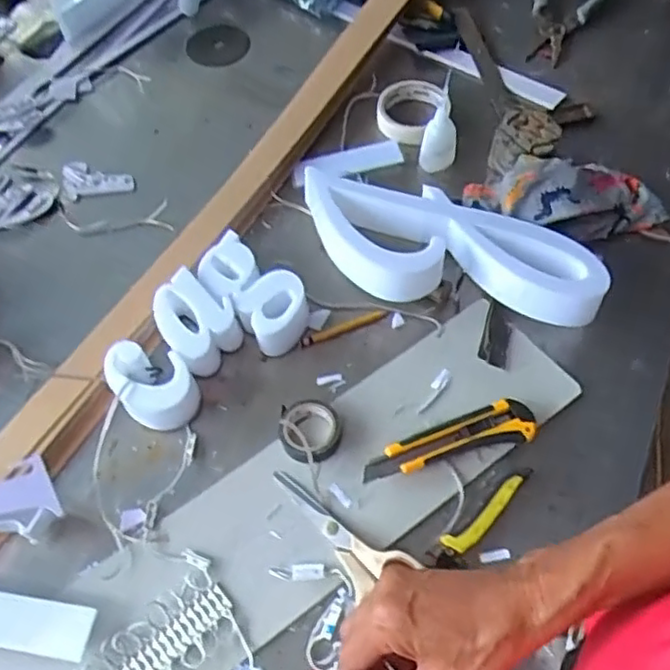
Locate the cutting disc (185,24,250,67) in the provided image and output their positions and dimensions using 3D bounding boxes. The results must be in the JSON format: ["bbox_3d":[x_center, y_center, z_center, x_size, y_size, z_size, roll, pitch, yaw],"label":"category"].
[{"bbox_3d":[-0.165,-0.407,0.927,0.084,0.006,0.079,-2,65,5],"label":"cutting disc"}]

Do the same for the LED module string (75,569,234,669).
[{"bbox_3d":[-0.145,0.252,0.522,0.136,0.008,0.058,-40,65,-19],"label":"LED module string"}]

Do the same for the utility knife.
[{"bbox_3d":[0.102,0.097,0.598,0.158,0.021,0.039,-14,59,-6],"label":"utility knife"}]

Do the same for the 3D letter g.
[{"bbox_3d":[-0.083,-0.042,0.678,0.127,0.051,0.067,38,68,22],"label":"3D letter g"}]

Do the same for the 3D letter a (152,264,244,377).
[{"bbox_3d":[-0.143,-0.010,0.661,0.072,0.055,0.085,-41,65,-20],"label":"3D letter a"}]

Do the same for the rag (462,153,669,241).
[{"bbox_3d":[0.257,-0.148,0.713,0.222,0.069,0.093,13,60,11],"label":"rag"}]

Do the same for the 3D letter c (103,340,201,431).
[{"bbox_3d":[-0.174,0.047,0.629,0.064,0.050,0.085,-38,64,-18],"label":"3D letter c"}]

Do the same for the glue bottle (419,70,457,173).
[{"bbox_3d":[0.122,-0.237,0.752,0.027,0.107,0.037,37,67,22],"label":"glue bottle"}]

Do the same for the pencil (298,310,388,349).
[{"bbox_3d":[0.009,-0.008,0.679,0.094,0.008,0.012,-21,60,-10],"label":"pencil"}]

